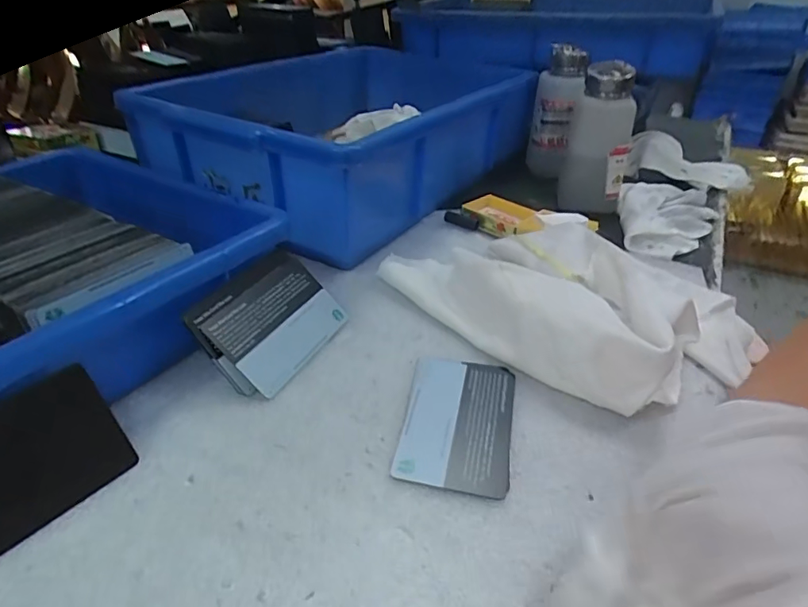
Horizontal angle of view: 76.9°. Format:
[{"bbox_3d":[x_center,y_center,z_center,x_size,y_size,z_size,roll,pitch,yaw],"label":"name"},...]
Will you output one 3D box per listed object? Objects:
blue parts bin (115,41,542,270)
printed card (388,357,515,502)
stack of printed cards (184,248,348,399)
[{"bbox_3d":[-0.057,-0.174,0.514,0.259,0.104,0.359,22,39,27],"label":"blue parts bin"},{"bbox_3d":[0.028,0.060,0.267,0.056,0.004,0.086,6,35,9],"label":"printed card"},{"bbox_3d":[-0.077,0.008,0.300,0.065,0.009,0.087,49,42,-8],"label":"stack of printed cards"}]

